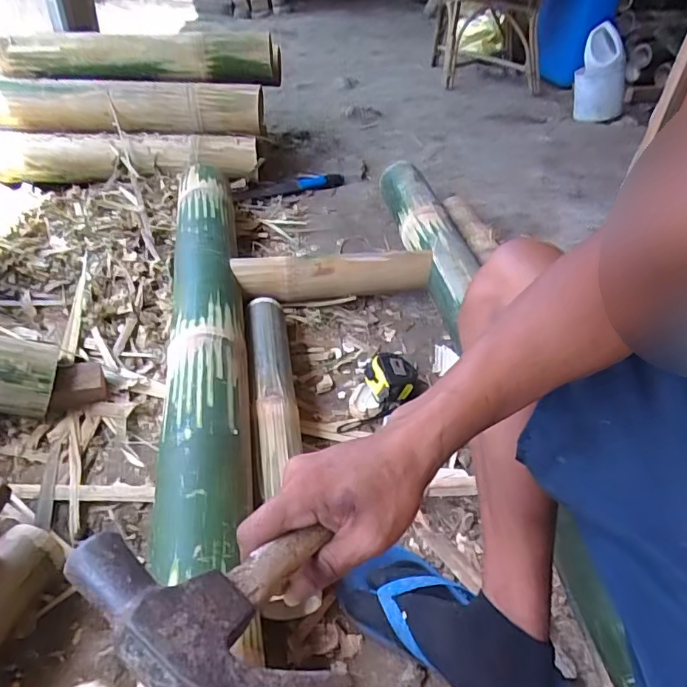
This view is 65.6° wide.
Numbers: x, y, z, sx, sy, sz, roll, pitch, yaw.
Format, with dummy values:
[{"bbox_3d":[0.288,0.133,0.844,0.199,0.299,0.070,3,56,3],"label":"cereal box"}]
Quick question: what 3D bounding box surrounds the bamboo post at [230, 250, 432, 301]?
[{"bbox_3d":[-0.013,-0.123,0.934,0.343,0.075,0.050,-10,43,-17],"label":"bamboo post"}]

